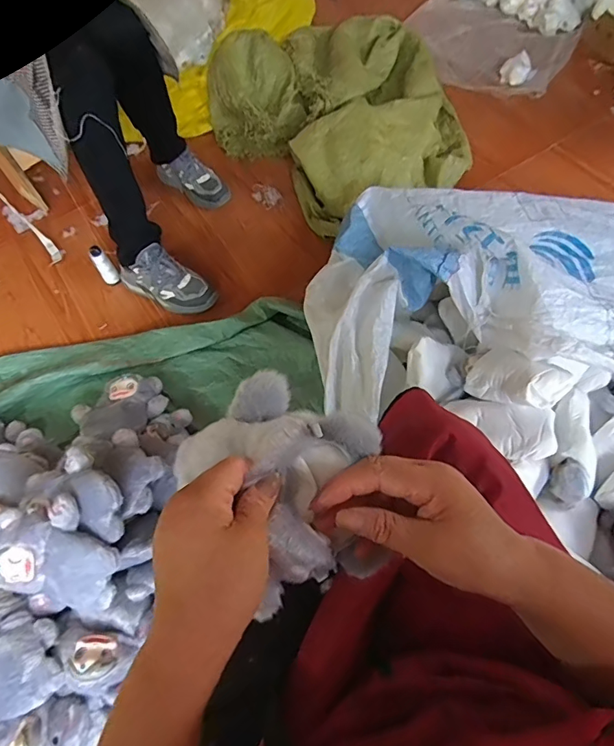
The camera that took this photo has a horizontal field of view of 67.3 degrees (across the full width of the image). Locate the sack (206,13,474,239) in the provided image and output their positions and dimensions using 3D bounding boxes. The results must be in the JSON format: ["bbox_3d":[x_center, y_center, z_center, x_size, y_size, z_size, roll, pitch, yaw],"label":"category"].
[{"bbox_3d":[0.121,-0.773,1.333,0.674,0.183,0.737,-30,65,-12],"label":"sack"}]

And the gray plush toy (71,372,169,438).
[{"bbox_3d":[-0.371,0.069,0.936,0.173,0.091,0.152,-40,68,-16],"label":"gray plush toy"}]

